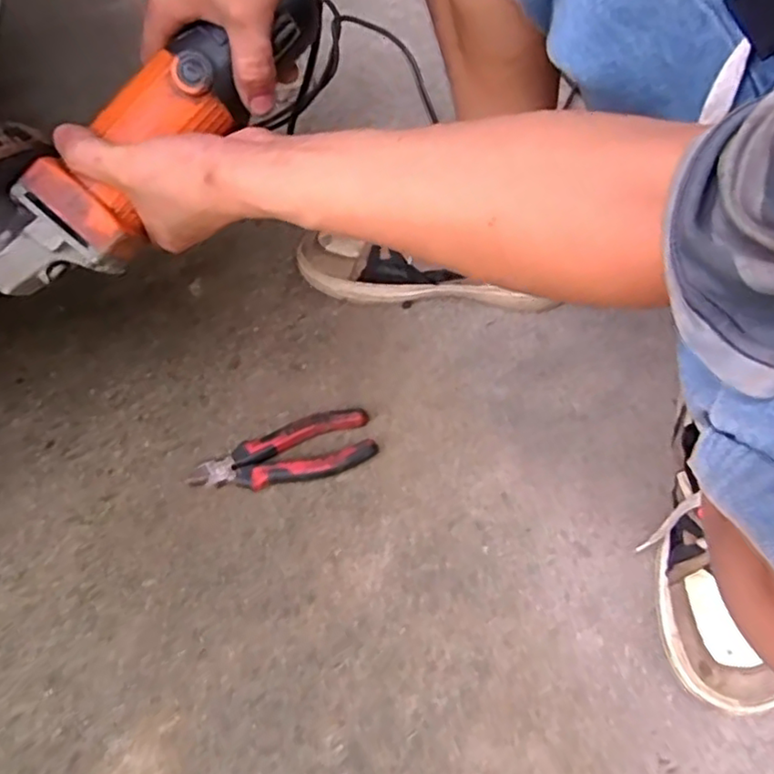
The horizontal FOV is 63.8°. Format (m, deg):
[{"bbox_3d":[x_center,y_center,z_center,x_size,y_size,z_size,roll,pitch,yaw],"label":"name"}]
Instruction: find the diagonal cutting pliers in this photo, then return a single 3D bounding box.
[{"bbox_3d":[-0.090,0.060,0.539,0.155,0.022,0.056,-19,56,-8],"label":"diagonal cutting pliers"}]

